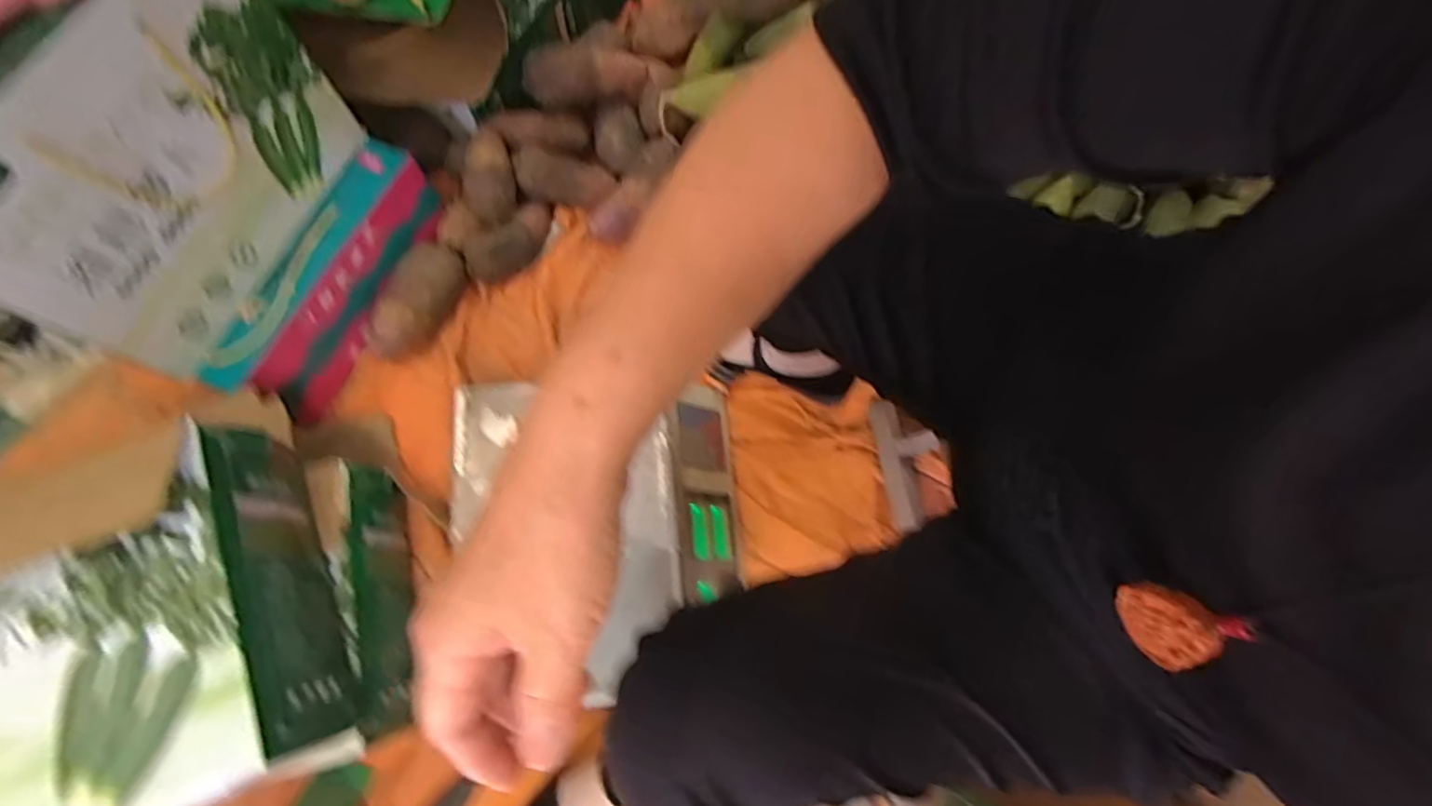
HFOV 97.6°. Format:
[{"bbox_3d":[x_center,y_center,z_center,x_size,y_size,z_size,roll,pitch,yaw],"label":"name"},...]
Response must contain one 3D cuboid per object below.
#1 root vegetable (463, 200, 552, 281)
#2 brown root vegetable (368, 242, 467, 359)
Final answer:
[{"bbox_3d":[-0.268,-0.215,0.821,0.132,0.043,0.066,-35,76,-11],"label":"root vegetable"},{"bbox_3d":[-0.374,-0.129,0.781,0.070,0.055,0.162,24,73,7],"label":"brown root vegetable"}]

